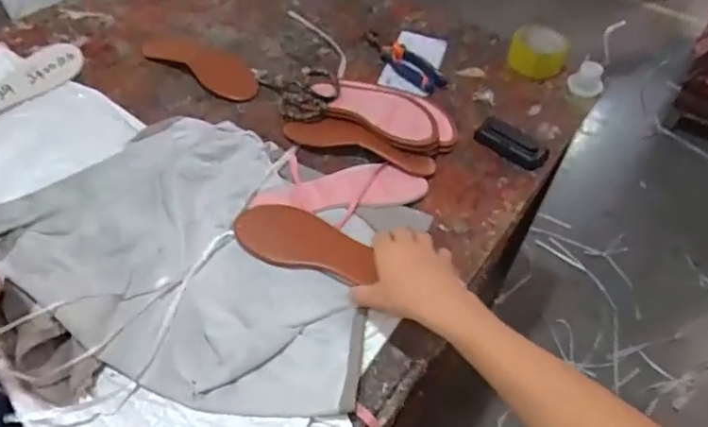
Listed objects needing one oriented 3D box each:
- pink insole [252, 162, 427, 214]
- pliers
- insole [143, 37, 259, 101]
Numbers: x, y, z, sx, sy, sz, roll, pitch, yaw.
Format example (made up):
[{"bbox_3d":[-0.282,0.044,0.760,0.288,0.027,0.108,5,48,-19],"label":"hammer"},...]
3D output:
[{"bbox_3d":[-0.016,-0.033,0.712,0.229,0.010,0.078,-6,44,-12],"label":"pink insole"},{"bbox_3d":[0.080,-0.268,0.921,0.052,0.024,0.180,-25,55,-24],"label":"pliers"},{"bbox_3d":[-0.248,-0.246,0.879,0.224,0.009,0.083,30,53,20],"label":"insole"}]

